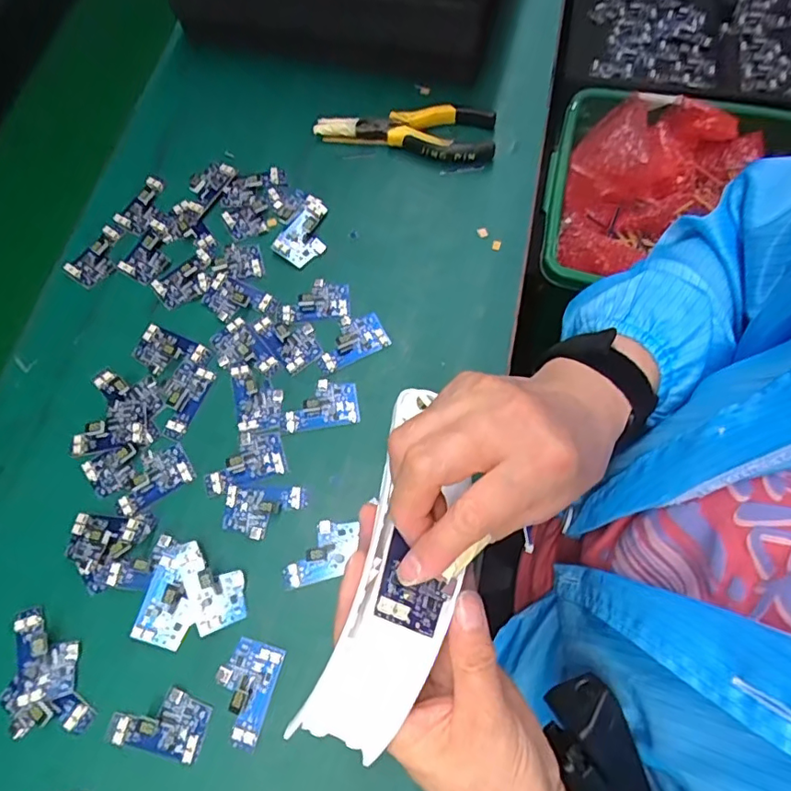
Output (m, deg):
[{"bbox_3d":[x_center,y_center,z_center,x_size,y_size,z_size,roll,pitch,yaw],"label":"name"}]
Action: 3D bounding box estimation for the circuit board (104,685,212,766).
[{"bbox_3d":[-0.147,0.201,0.332,0.059,0.004,0.036,11,70,6],"label":"circuit board"}]

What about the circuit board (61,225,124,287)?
[{"bbox_3d":[-0.252,-0.119,0.457,0.035,0.004,0.057,34,74,13],"label":"circuit board"}]

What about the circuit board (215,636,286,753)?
[{"bbox_3d":[-0.096,0.184,0.334,0.036,0.011,0.058,14,71,7],"label":"circuit board"}]

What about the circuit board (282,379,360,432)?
[{"bbox_3d":[-0.056,0.006,0.401,0.055,0.010,0.036,-9,69,-2],"label":"circuit board"}]

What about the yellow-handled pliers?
[{"bbox_3d":[0.011,-0.247,0.489,0.160,0.020,0.054,16,71,8],"label":"yellow-handled pliers"}]

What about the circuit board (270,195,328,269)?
[{"bbox_3d":[-0.074,-0.141,0.459,0.038,0.006,0.064,27,73,11],"label":"circuit board"}]

